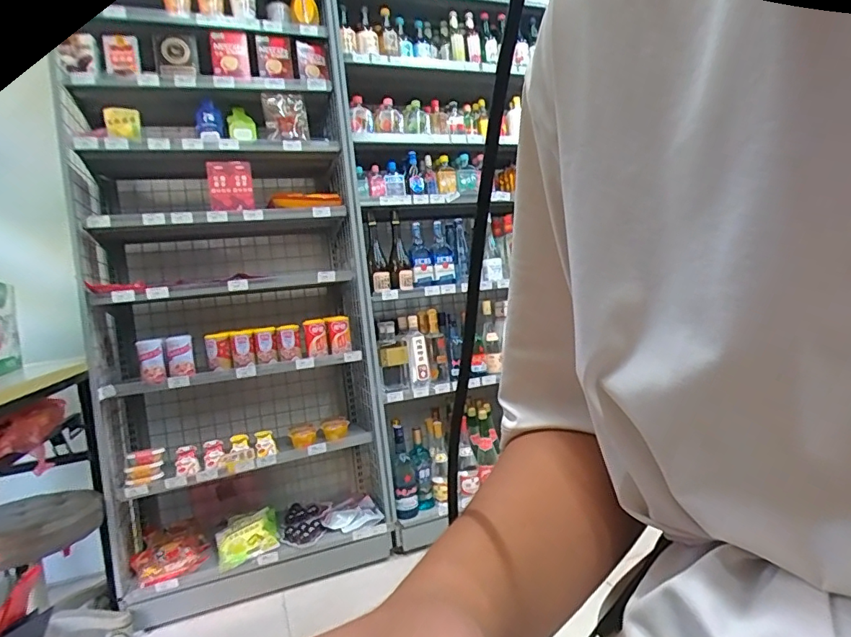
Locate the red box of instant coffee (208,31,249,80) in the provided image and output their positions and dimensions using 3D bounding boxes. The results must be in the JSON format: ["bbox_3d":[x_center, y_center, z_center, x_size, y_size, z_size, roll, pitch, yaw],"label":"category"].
[{"bbox_3d":[-0.584,-0.779,1.455,0.108,0.151,0.040,-6,3,-13],"label":"red box of instant coffee"}]

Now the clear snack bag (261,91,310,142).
[{"bbox_3d":[-0.425,-0.614,1.489,0.127,0.136,0.049,-6,3,-12],"label":"clear snack bag"}]

